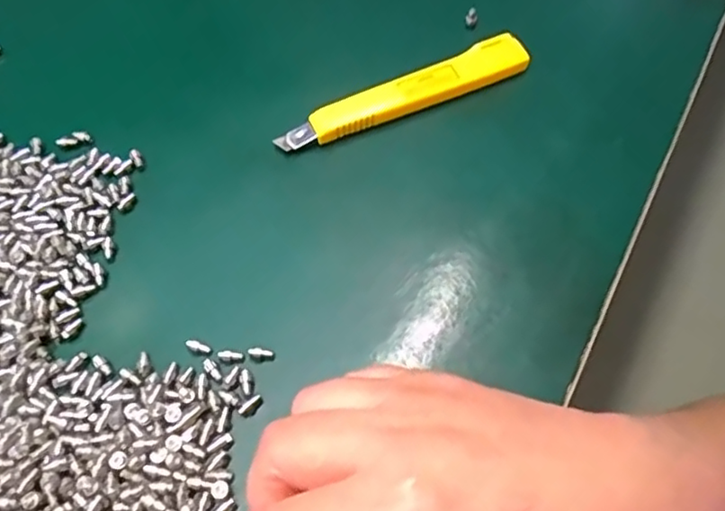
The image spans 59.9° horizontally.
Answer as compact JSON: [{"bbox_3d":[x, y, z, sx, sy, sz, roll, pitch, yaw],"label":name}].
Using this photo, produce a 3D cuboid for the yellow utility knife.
[{"bbox_3d":[0.021,-0.080,0.308,0.129,0.010,0.020,-22,64,-10],"label":"yellow utility knife"}]

